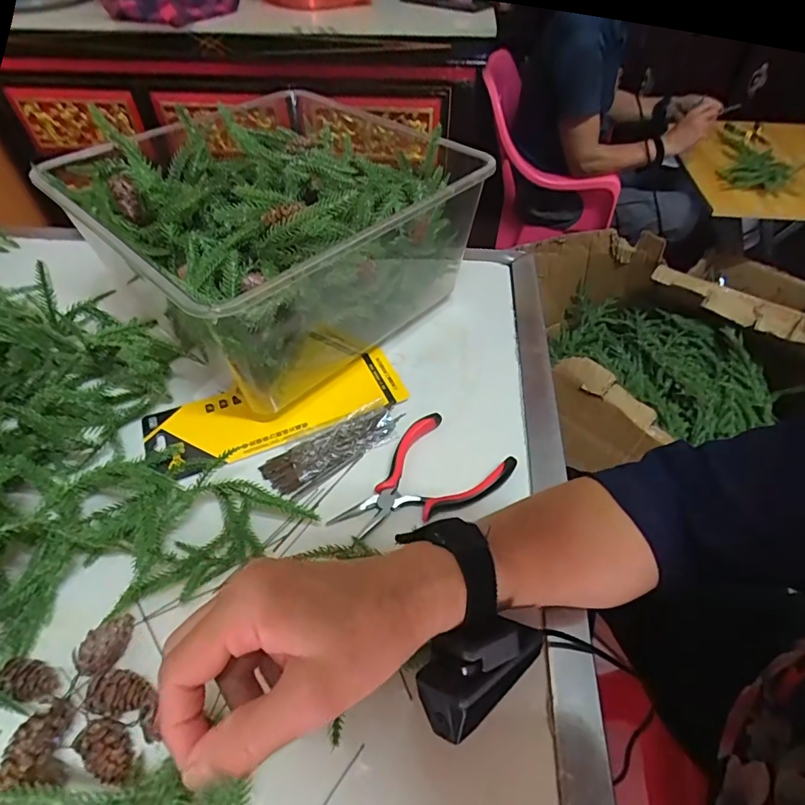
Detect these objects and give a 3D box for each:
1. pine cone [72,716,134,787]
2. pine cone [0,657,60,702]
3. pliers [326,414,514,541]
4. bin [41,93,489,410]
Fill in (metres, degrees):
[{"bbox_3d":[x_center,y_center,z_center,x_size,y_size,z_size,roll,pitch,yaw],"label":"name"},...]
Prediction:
[{"bbox_3d":[-0.156,0.183,0.248,0.031,0.013,0.019,29,55,22],"label":"pine cone"},{"bbox_3d":[-0.217,0.159,0.272,0.034,0.015,0.019,14,50,11],"label":"pine cone"},{"bbox_3d":[0.020,0.065,0.359,0.087,0.013,0.119,29,55,22],"label":"pliers"},{"bbox_3d":[-0.101,-0.159,0.452,0.301,0.156,0.262,-36,59,-28],"label":"bin"}]

